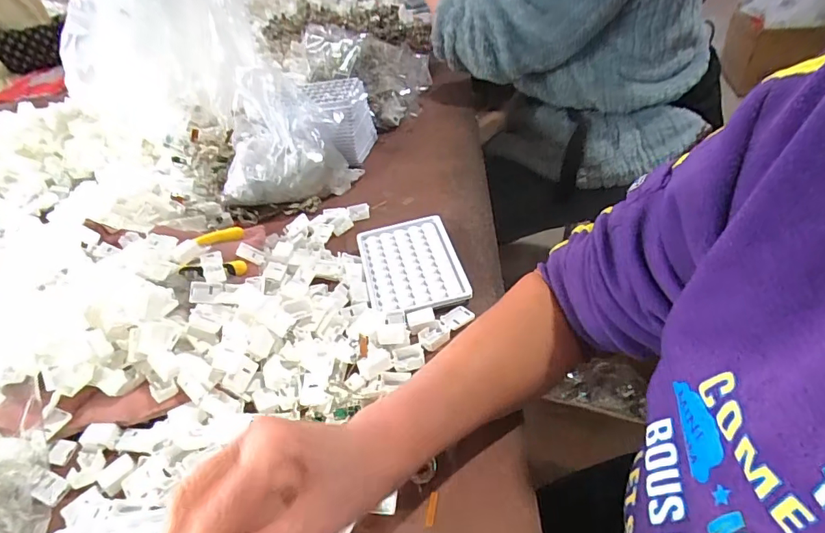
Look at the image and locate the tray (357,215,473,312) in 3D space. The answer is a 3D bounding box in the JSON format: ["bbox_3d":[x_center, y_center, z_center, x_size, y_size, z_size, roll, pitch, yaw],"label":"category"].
[{"bbox_3d":[-0.002,-0.003,0.501,0.095,0.013,0.129,-13,40,-4],"label":"tray"}]

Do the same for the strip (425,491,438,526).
[{"bbox_3d":[0.013,0.159,0.321,0.005,0.004,0.022,2,41,13],"label":"strip"}]

